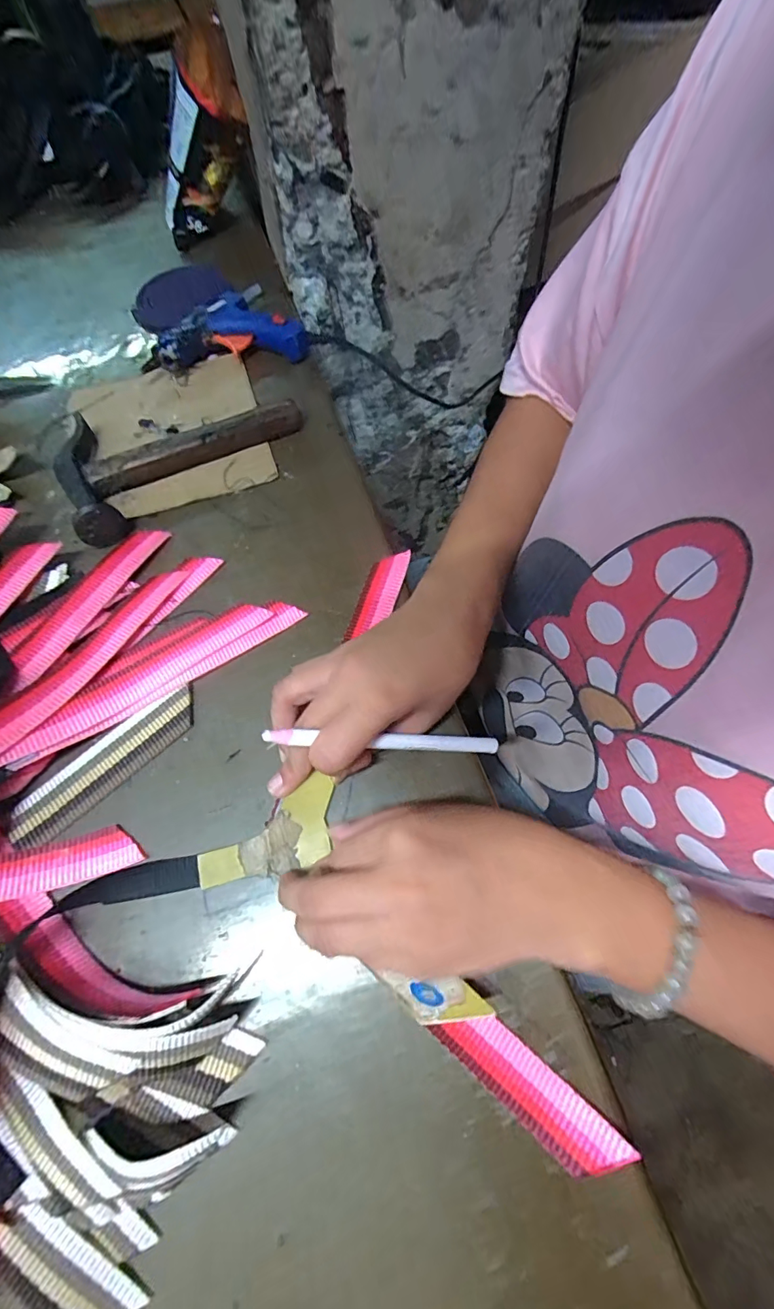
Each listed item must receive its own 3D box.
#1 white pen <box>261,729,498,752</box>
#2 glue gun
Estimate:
[{"bbox_3d":[0.002,0.048,0.254,0.136,0.005,0.008,7,65,-20],"label":"white pen"},{"bbox_3d":[-0.146,-0.291,0.416,0.138,0.028,0.075,-13,67,-4],"label":"glue gun"}]

